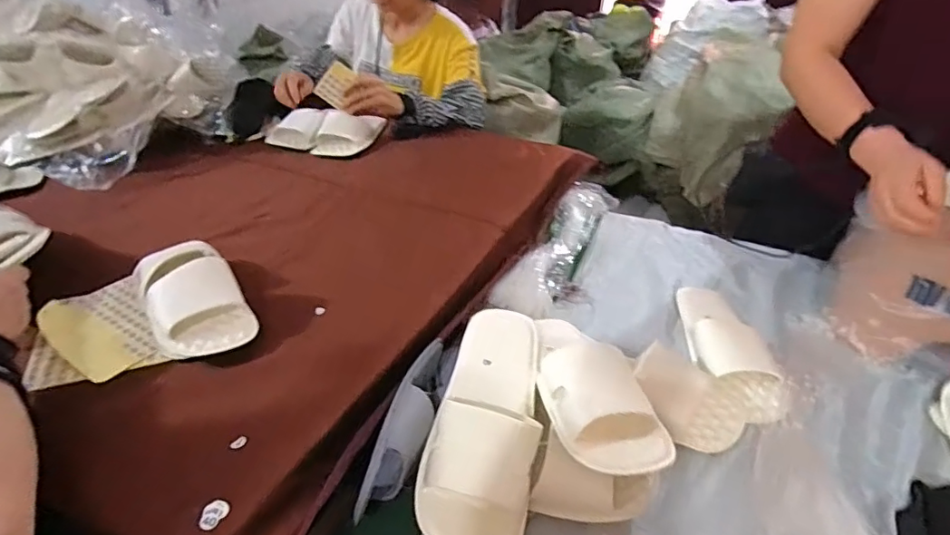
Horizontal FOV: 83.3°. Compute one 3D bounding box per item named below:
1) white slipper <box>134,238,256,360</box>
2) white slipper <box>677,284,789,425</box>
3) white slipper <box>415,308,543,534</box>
[{"bbox_3d":[-0.337,0.033,0.632,0.102,0.065,0.182,-22,41,-30],"label":"white slipper"},{"bbox_3d":[0.352,0.103,0.755,0.088,0.049,0.264,2,34,1],"label":"white slipper"},{"bbox_3d":[0.012,0.159,0.567,0.112,0.057,0.270,7,49,8],"label":"white slipper"}]

